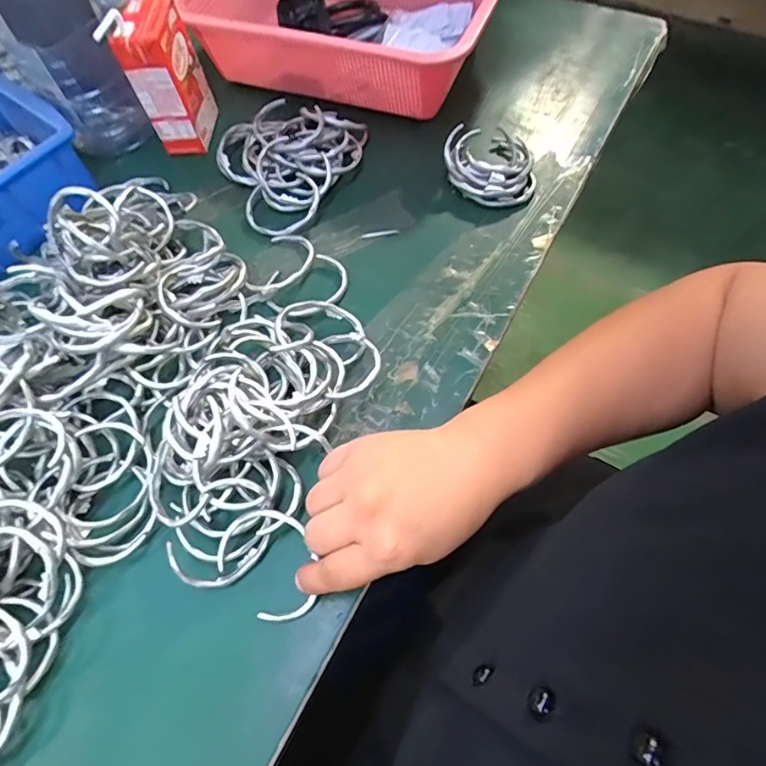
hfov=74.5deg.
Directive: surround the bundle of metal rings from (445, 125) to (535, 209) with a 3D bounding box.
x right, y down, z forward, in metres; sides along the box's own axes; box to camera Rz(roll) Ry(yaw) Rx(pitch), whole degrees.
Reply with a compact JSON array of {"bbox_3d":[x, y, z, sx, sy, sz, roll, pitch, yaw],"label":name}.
[{"bbox_3d":[0.099,-0.195,0.445,0.080,0.034,0.070,30,68,17],"label":"bundle of metal rings"}]

